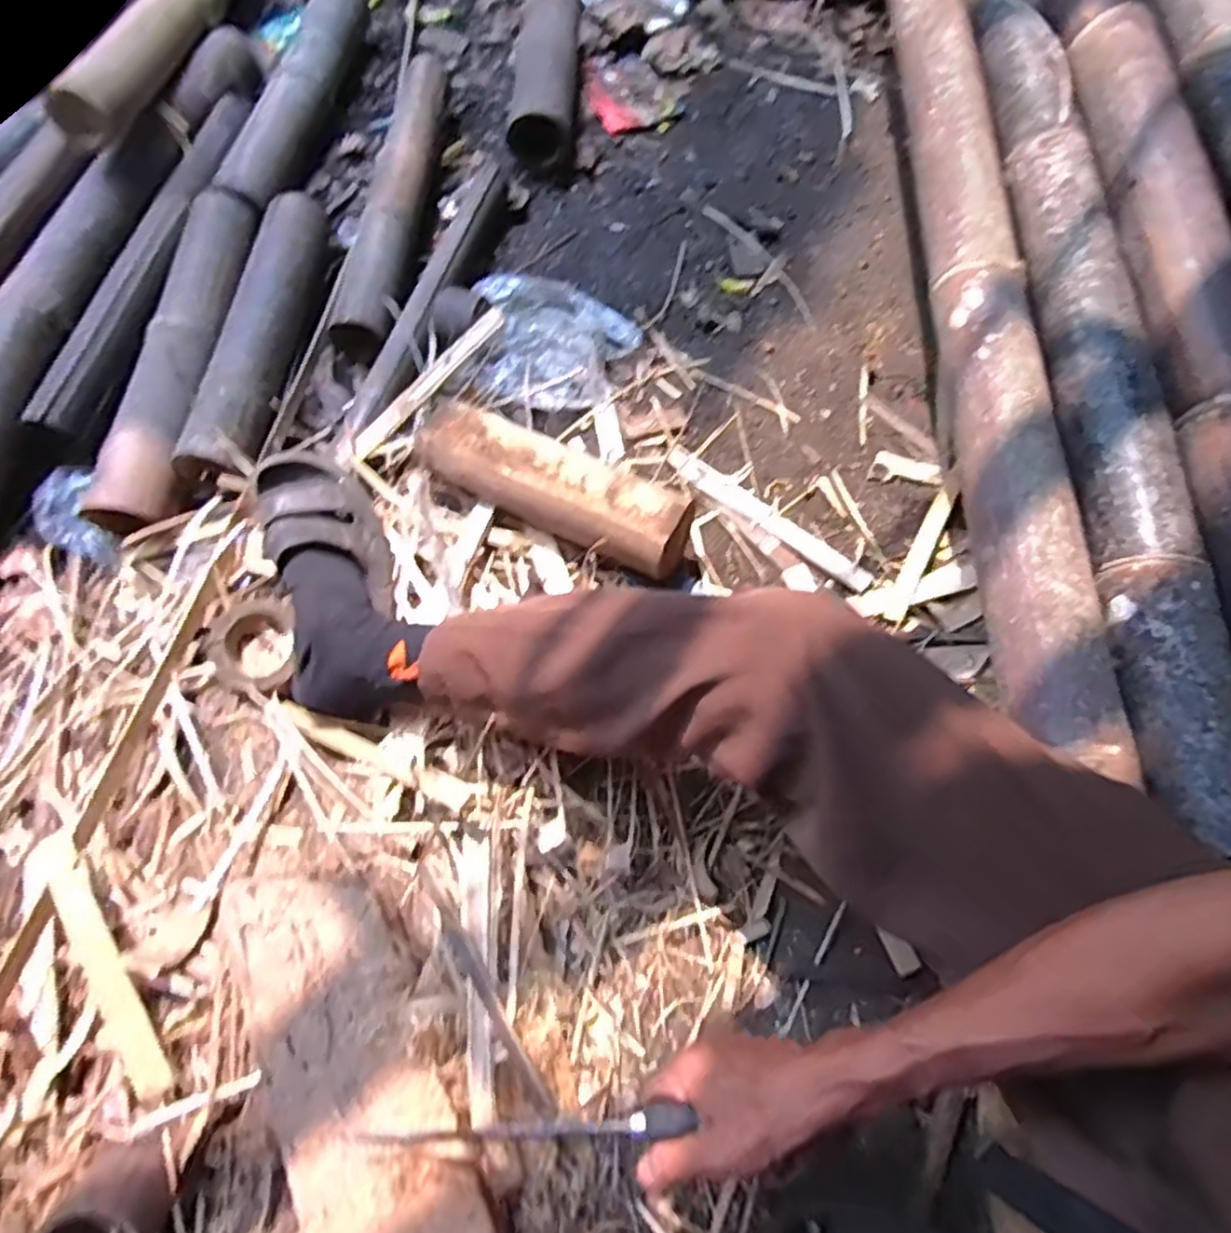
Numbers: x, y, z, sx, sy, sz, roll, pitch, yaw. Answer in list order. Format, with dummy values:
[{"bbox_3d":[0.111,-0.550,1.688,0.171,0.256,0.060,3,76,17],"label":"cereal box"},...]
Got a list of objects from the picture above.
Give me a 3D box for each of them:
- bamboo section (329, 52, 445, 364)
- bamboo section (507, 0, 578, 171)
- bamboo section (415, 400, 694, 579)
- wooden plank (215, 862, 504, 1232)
[{"bbox_3d":[-0.273,-0.542,0.917,0.080,0.064,0.487,4,66,6],"label":"bamboo section"},{"bbox_3d":[-0.098,-0.780,1.016,0.085,0.073,0.360,0,66,4],"label":"bamboo section"},{"bbox_3d":[-0.065,-0.129,0.724,0.294,0.067,0.090,30,71,15],"label":"bamboo section"},{"bbox_3d":[-0.156,0.409,0.507,0.141,0.054,0.501,-30,71,-10],"label":"wooden plank"}]

